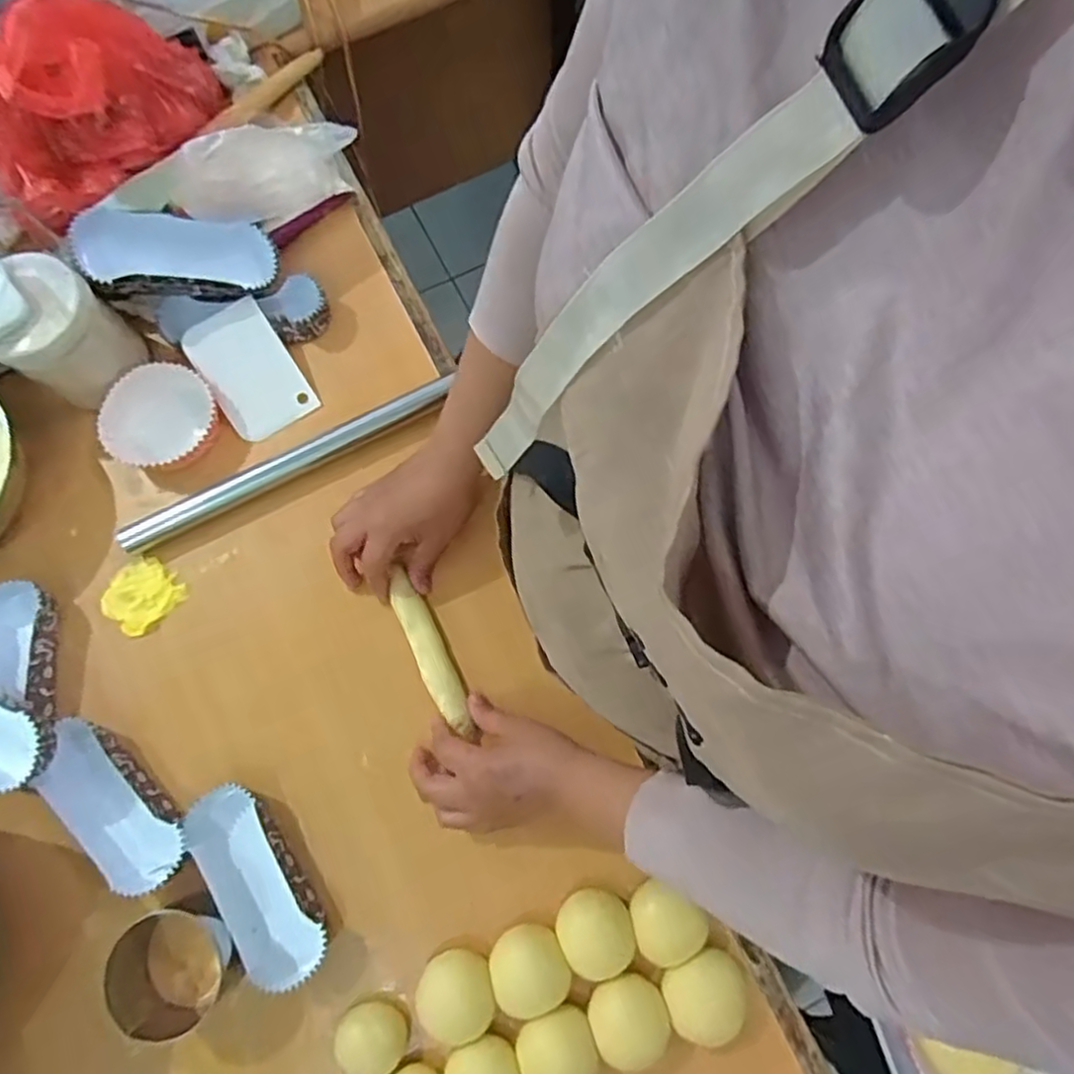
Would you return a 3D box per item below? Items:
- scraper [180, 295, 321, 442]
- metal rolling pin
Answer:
[{"bbox_3d":[-0.255,-0.147,0.620,0.075,0.010,0.111,-33,96,-9],"label":"scraper"},{"bbox_3d":[-0.211,-0.065,0.594,0.298,0.022,0.021,-27,77,-6],"label":"metal rolling pin"}]

